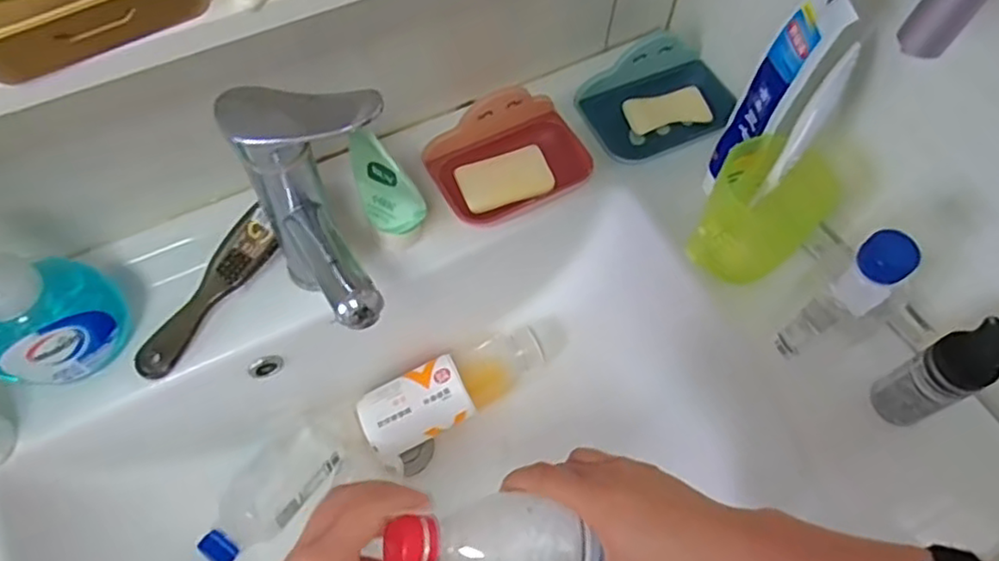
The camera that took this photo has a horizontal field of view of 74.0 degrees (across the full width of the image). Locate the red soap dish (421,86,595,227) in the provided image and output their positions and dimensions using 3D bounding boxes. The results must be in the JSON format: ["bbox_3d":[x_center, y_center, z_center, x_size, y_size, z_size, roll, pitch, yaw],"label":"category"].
[{"bbox_3d":[0.011,-0.106,0.565,0.130,0.056,0.088,-30,67,-16],"label":"red soap dish"}]

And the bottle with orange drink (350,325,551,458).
[{"bbox_3d":[-0.044,0.106,0.646,0.181,0.063,0.063,-27,66,-15],"label":"bottle with orange drink"}]

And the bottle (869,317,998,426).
[{"bbox_3d":[0.302,0.066,0.455,0.029,0.111,0.037,-23,65,-13],"label":"bottle"}]

